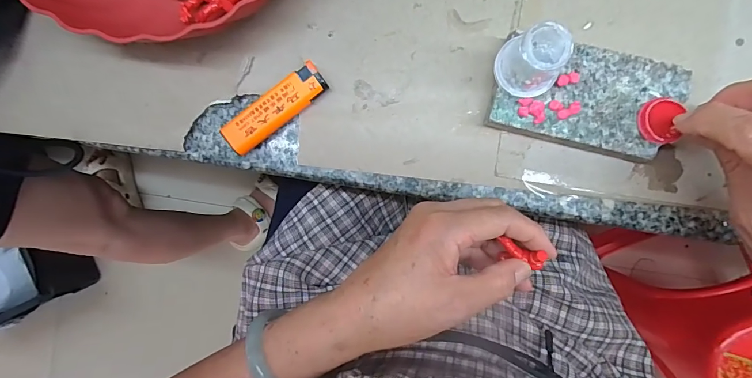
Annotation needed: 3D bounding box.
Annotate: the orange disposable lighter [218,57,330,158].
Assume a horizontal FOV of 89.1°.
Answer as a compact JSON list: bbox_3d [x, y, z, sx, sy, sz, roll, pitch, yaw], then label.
[{"bbox_3d":[-0.070,-0.056,0.268,0.079,0.014,0.023,-35,88,5],"label":"orange disposable lighter"}]

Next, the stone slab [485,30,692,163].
[{"bbox_3d":[0.132,-0.058,0.245,0.109,0.023,0.061,13,93,5],"label":"stone slab"}]

